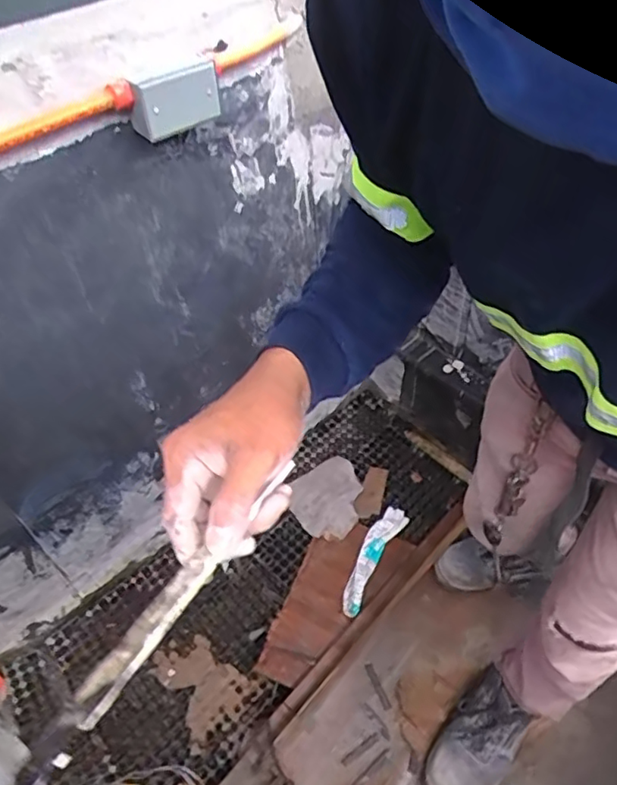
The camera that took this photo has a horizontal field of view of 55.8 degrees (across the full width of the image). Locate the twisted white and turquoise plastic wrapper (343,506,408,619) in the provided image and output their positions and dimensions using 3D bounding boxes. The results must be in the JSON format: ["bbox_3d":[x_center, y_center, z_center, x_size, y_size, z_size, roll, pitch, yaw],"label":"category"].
[{"bbox_3d":[0.142,0.369,1.317,0.067,0.043,0.299,20,52,22],"label":"twisted white and turquoise plastic wrapper"}]

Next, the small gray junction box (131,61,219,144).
[{"bbox_3d":[-0.181,-0.403,0.804,0.038,0.072,0.134,32,57,30],"label":"small gray junction box"}]

